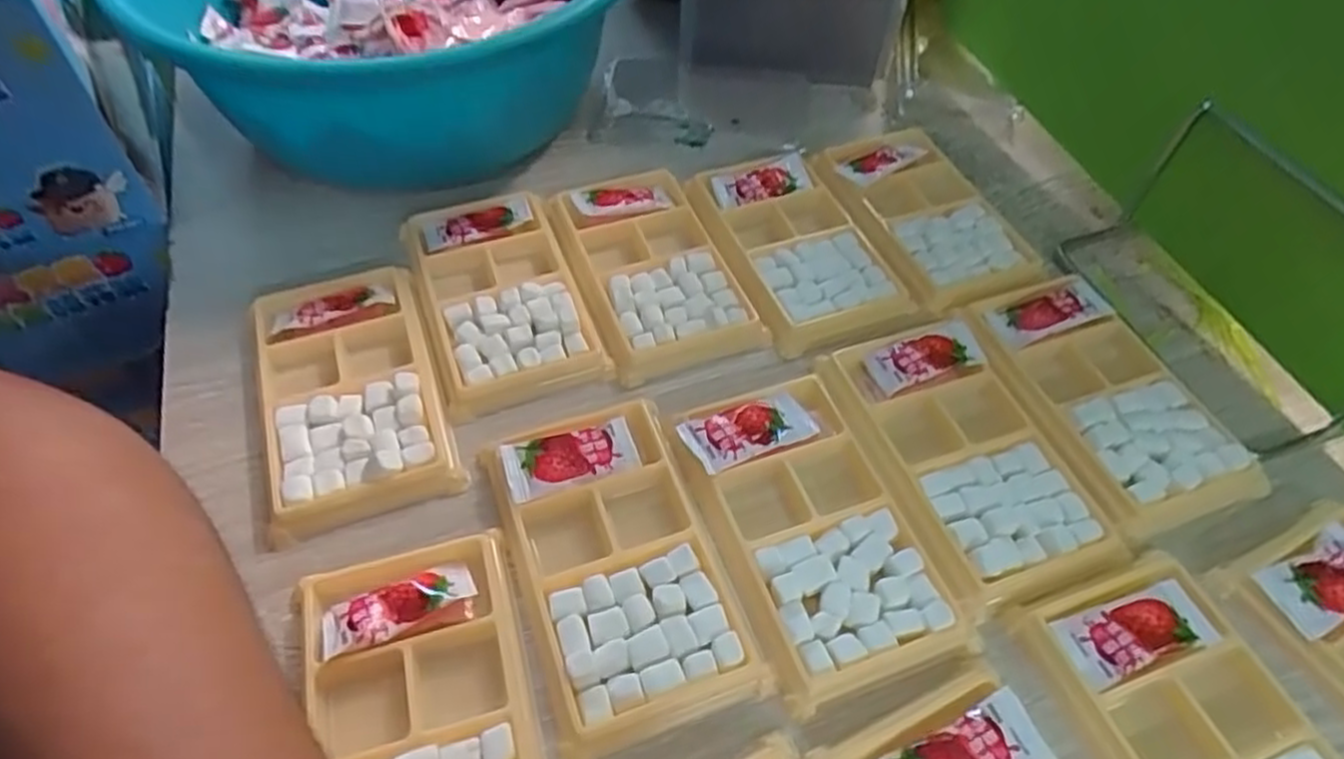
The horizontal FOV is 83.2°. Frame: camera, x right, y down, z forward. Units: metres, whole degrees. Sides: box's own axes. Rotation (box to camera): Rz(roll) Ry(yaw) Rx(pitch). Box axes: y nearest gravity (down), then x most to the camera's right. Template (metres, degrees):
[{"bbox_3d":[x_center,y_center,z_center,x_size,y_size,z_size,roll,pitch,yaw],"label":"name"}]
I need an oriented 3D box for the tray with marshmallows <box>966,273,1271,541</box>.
[{"bbox_3d":[0.201,0.008,0.358,0.074,0.016,0.131,-15,54,-13],"label":"tray with marshmallows"}]

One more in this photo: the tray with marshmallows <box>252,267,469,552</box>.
[{"bbox_3d":[-0.146,0.003,0.342,0.073,0.014,0.128,-17,55,-15],"label":"tray with marshmallows"}]

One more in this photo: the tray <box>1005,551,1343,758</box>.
[{"bbox_3d":[0.187,0.129,0.260,0.077,0.013,0.132,-15,54,-13],"label":"tray"}]

